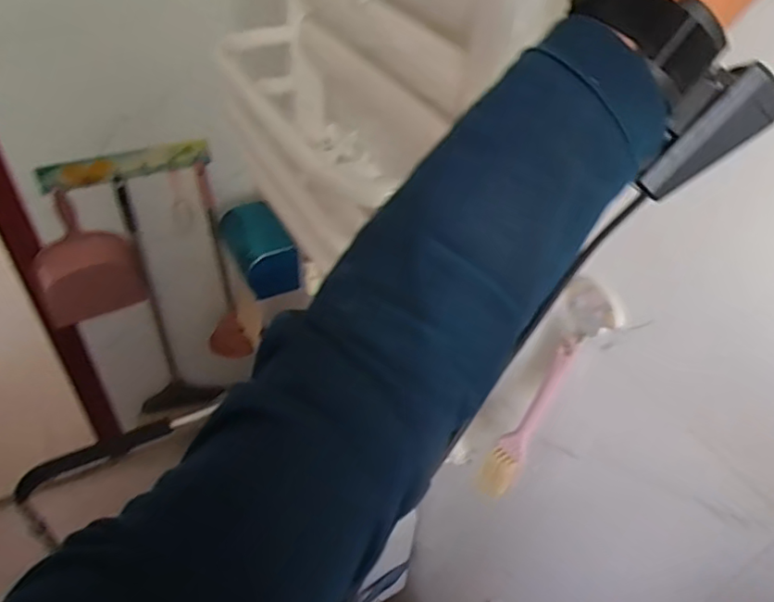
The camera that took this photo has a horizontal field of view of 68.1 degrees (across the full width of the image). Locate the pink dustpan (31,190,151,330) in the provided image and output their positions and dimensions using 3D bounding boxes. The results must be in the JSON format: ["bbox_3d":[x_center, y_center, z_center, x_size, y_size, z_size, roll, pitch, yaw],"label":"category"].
[{"bbox_3d":[-0.635,-0.075,1.206,0.210,0.312,0.057,-19,47,-23],"label":"pink dustpan"}]

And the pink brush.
[{"bbox_3d":[0.138,0.116,0.557,0.033,0.195,0.023,37,29,31],"label":"pink brush"}]

